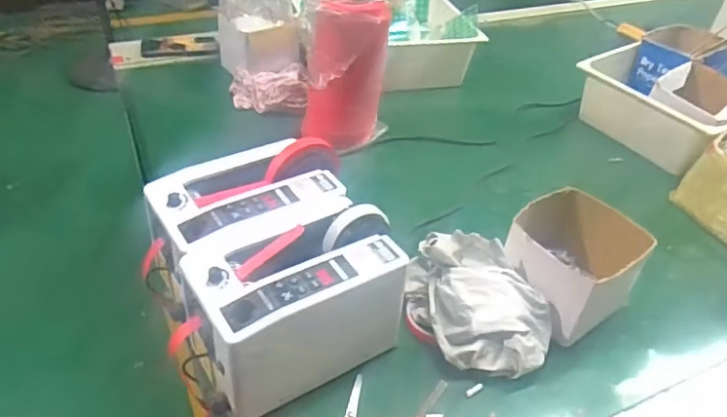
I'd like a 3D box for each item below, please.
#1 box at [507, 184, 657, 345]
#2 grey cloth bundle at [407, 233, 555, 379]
[{"bbox_3d":[0.260,0.069,0.709,0.143,0.115,0.145,-27,51,-31],"label":"box"},{"bbox_3d":[0.132,0.114,0.673,0.198,0.095,0.148,19,44,16],"label":"grey cloth bundle"}]

